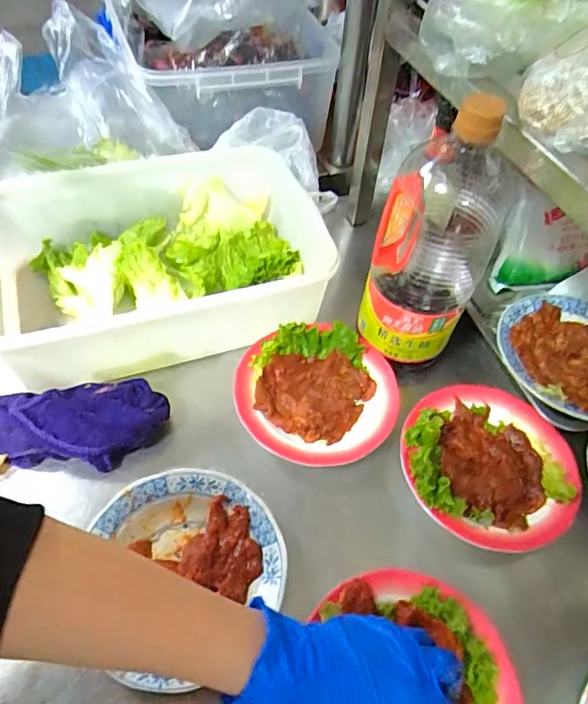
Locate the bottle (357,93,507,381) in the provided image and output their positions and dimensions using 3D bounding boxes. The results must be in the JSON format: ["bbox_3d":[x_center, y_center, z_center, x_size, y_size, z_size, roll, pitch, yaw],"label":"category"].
[{"bbox_3d":[0.138,-0.107,0.497,0.125,0.261,0.093,-33,62,-26],"label":"bottle"}]

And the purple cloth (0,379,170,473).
[{"bbox_3d":[-0.219,0.065,0.504,0.186,0.041,0.090,0,54,-1],"label":"purple cloth"}]

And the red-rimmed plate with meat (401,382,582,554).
[{"bbox_3d":[0.192,0.103,0.506,0.167,0.038,0.169,24,58,17],"label":"red-rimmed plate with meat"}]

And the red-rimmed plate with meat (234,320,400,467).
[{"bbox_3d":[0.024,0.041,0.539,0.161,0.032,0.153,0,54,0],"label":"red-rimmed plate with meat"}]

